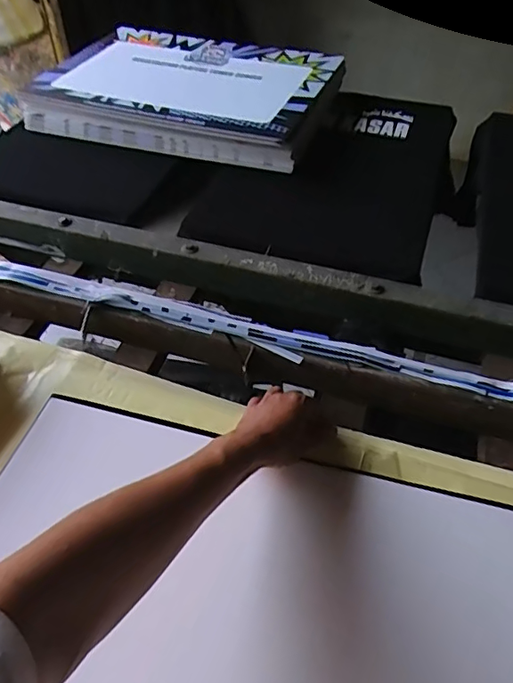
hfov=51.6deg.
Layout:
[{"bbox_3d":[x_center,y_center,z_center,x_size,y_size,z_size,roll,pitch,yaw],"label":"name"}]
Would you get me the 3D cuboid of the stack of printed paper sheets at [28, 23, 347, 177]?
[{"bbox_3d":[-0.145,-0.556,1.143,0.603,0.069,0.429,16,56,13],"label":"stack of printed paper sheets"}]

